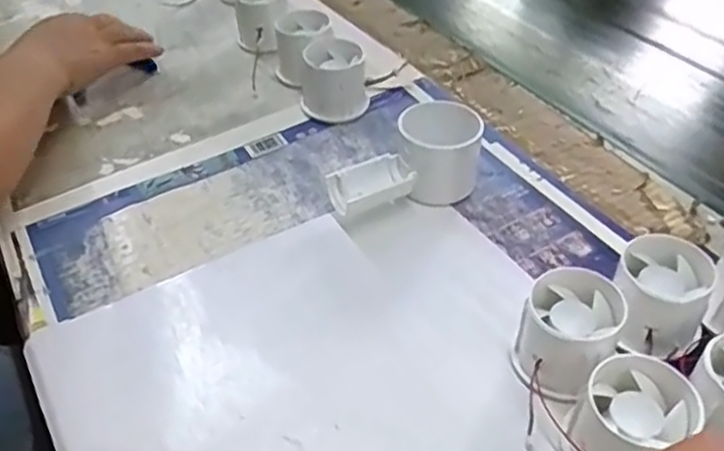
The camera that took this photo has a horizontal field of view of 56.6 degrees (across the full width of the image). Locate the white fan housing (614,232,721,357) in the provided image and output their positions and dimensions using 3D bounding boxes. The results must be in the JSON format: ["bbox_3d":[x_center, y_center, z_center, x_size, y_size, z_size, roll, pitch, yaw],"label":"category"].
[{"bbox_3d":[0.169,0.044,0.388,0.050,0.051,0.061,17,46,19],"label":"white fan housing"}]

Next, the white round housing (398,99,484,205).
[{"bbox_3d":[0.058,-0.053,0.492,0.057,0.057,0.061,4,44,6],"label":"white round housing"}]

